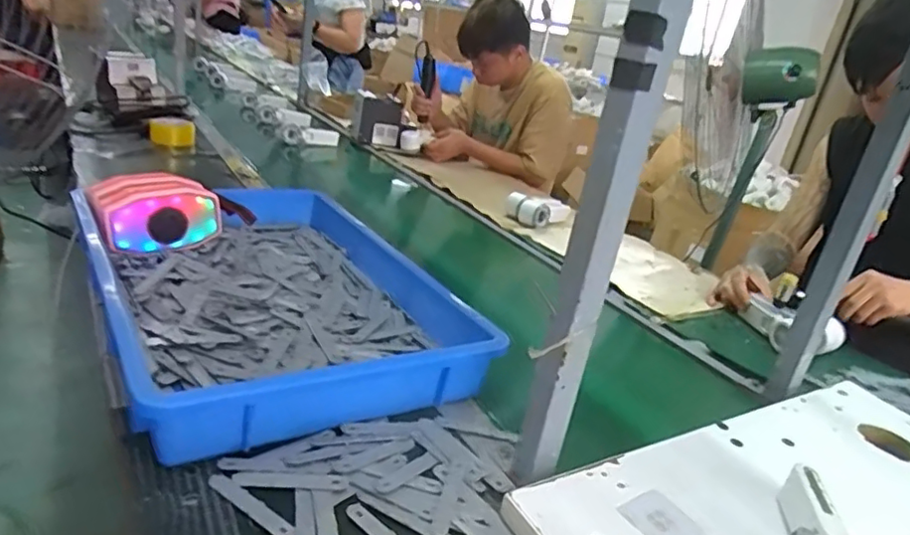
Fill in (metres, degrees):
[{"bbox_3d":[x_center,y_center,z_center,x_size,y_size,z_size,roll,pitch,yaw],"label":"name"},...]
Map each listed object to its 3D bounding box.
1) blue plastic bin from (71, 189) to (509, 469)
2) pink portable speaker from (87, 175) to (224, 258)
[{"bbox_3d":[-0.242,0.006,0.784,0.383,0.098,0.576,-5,27,-35],"label":"blue plastic bin"},{"bbox_3d":[-0.425,-0.080,0.855,0.153,0.080,0.113,-9,29,-40],"label":"pink portable speaker"}]

